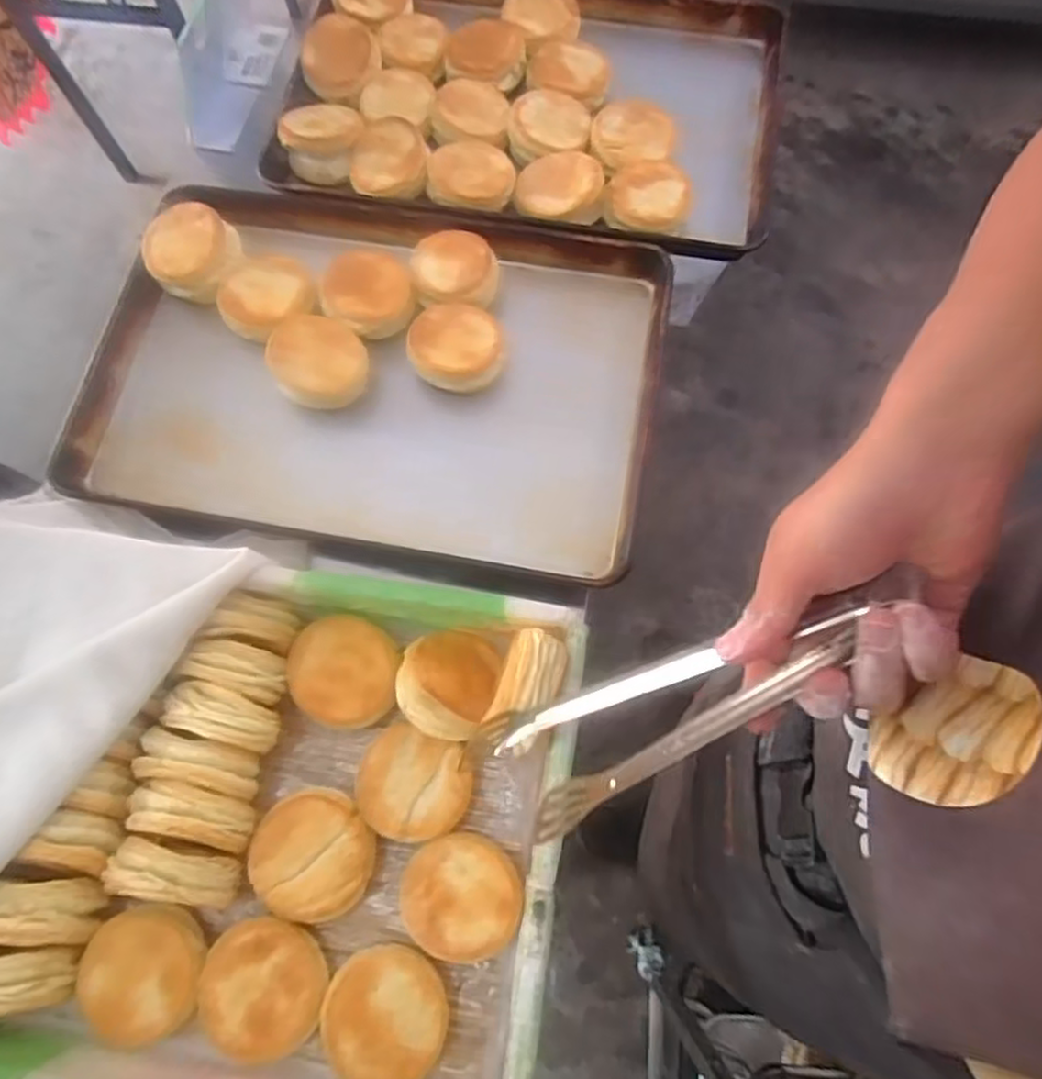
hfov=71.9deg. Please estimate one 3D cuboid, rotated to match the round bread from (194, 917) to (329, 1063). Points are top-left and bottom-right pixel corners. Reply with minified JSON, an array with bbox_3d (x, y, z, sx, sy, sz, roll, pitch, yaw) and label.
[{"bbox_3d":[-0.208,0.360,0.578,0.098,0.031,0.092,1,73,2],"label":"round bread"}]

